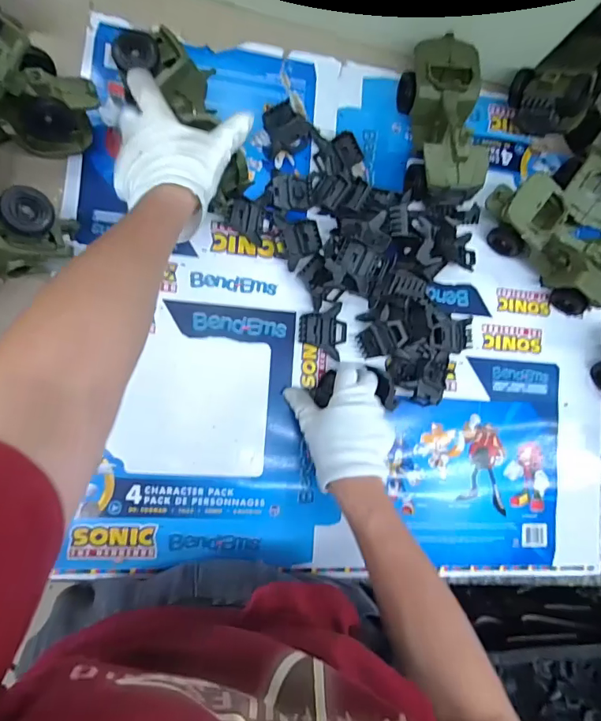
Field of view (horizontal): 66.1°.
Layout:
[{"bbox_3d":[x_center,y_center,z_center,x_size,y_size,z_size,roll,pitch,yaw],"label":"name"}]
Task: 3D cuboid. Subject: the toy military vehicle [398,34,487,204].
[{"bbox_3d":[0.168,-0.276,0.556,0.082,0.075,0.186,-1,87,-9],"label":"toy military vehicle"}]

